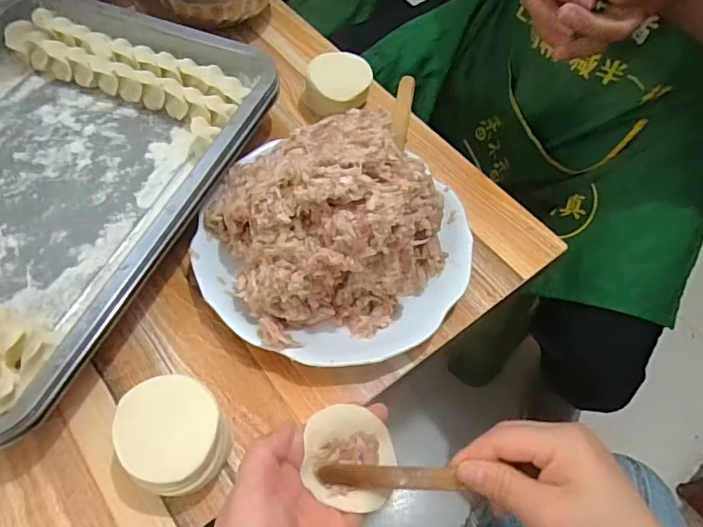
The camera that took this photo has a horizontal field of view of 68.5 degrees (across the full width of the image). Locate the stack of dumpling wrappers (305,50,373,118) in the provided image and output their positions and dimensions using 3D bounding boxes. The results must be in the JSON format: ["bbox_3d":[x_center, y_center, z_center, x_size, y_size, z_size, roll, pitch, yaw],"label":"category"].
[{"bbox_3d":[-0.013,-0.175,0.511,0.066,0.049,0.052,1,56,-3],"label":"stack of dumpling wrappers"}]

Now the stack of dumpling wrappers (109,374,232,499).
[{"bbox_3d":[-0.109,0.111,0.325,0.059,0.051,0.066,-13,58,-12],"label":"stack of dumpling wrappers"}]

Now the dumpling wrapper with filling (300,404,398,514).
[{"bbox_3d":[0.000,0.118,0.314,0.054,0.020,0.058,2,56,-3],"label":"dumpling wrapper with filling"}]

